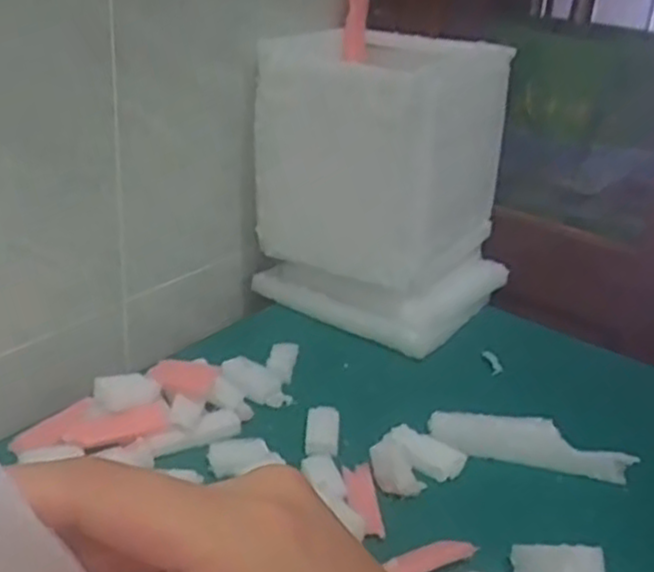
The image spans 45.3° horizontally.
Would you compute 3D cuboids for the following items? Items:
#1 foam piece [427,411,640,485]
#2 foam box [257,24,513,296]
[{"bbox_3d":[0.183,0.141,0.714,0.173,0.028,0.046,12,27,14],"label":"foam piece"},{"bbox_3d":[0.062,-0.157,0.894,0.217,0.221,0.209,19,30,27],"label":"foam box"}]

